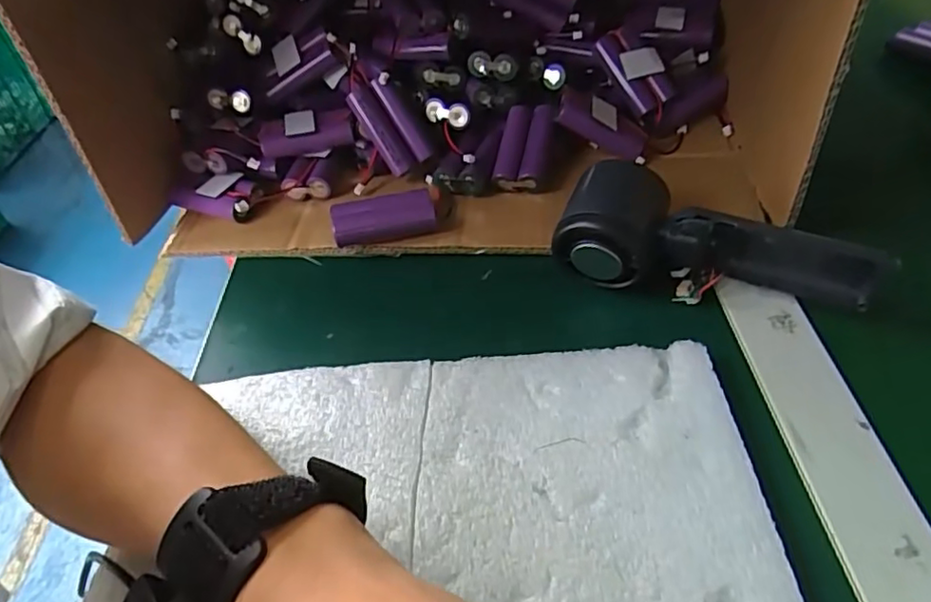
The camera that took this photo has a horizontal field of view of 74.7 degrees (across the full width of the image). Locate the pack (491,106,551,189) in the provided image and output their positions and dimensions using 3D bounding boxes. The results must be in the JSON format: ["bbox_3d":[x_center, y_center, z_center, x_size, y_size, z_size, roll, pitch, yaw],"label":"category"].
[{"bbox_3d":[0.041,-0.109,0.430,0.032,0.014,0.066,7,65,12],"label":"pack"}]

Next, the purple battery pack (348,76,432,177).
[{"bbox_3d":[-0.054,-0.125,0.434,0.032,0.021,0.067,-39,98,-30],"label":"purple battery pack"}]

